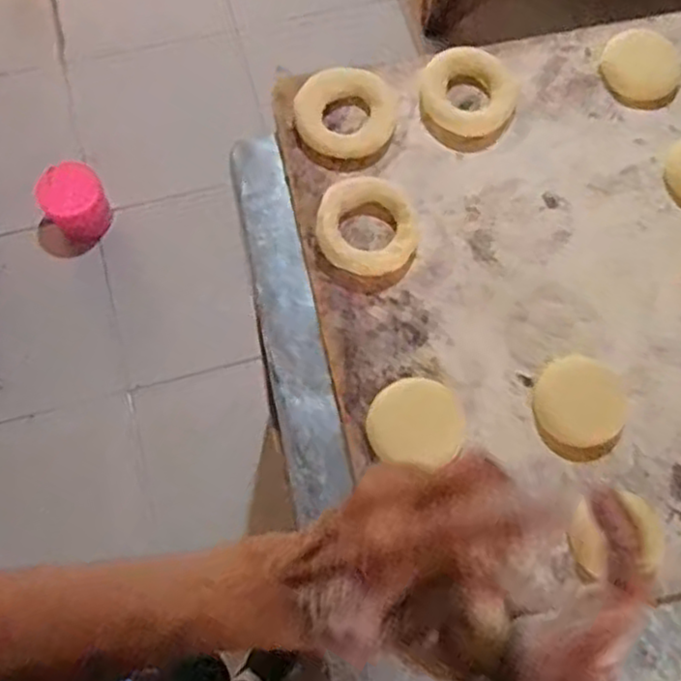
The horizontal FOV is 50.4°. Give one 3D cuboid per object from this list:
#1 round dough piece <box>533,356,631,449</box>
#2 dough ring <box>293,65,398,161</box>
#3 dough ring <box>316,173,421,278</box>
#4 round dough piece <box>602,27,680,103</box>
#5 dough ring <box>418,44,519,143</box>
[{"bbox_3d":[0.160,0.041,0.480,0.059,0.006,0.060,1,71,-2],"label":"round dough piece"},{"bbox_3d":[0.004,-0.170,0.536,0.072,0.012,0.070,1,71,-2],"label":"dough ring"},{"bbox_3d":[0.021,-0.083,0.515,0.071,0.017,0.074,1,71,-2],"label":"dough ring"},{"bbox_3d":[0.233,-0.212,0.556,0.060,0.022,0.051,28,72,7],"label":"round dough piece"},{"bbox_3d":[0.096,-0.187,0.546,0.071,0.021,0.062,32,73,9],"label":"dough ring"}]

